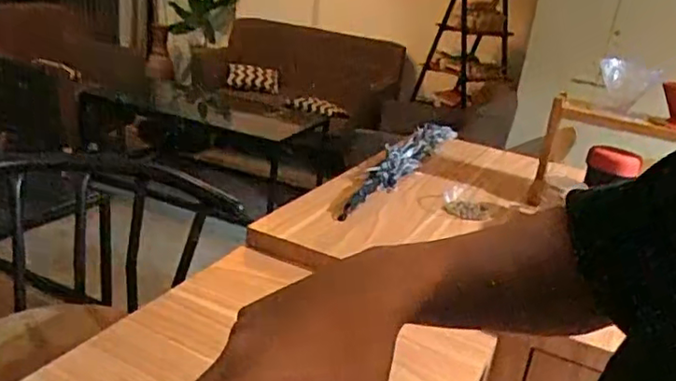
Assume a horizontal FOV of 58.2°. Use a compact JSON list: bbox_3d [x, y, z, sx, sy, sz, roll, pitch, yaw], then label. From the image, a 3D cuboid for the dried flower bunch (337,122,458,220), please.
[{"bbox_3d":[0.132,-0.069,1.266,0.077,0.040,0.594,17,22,23],"label":"dried flower bunch"}]

